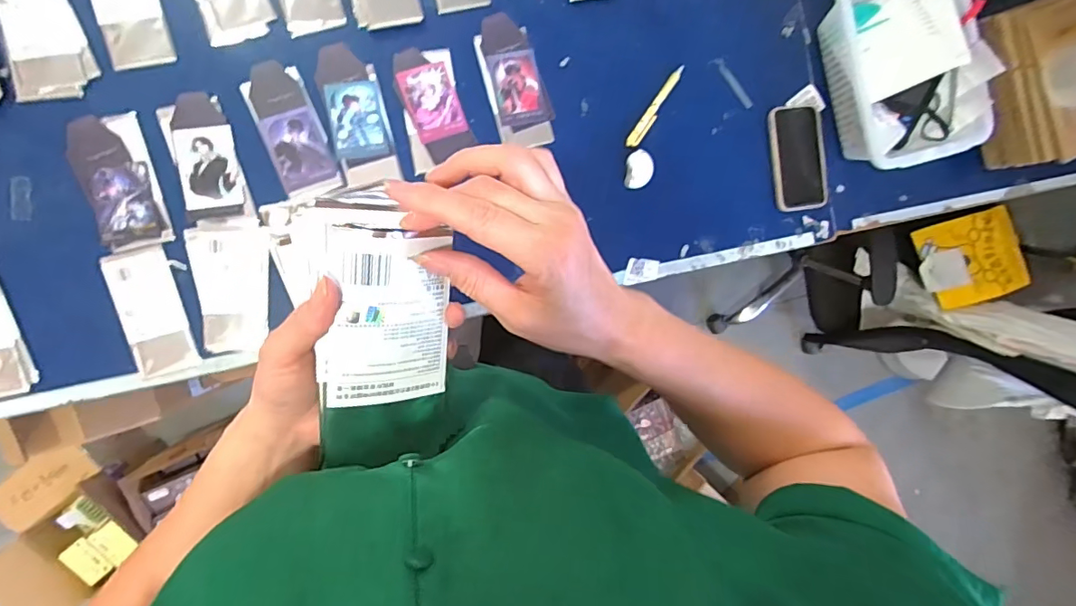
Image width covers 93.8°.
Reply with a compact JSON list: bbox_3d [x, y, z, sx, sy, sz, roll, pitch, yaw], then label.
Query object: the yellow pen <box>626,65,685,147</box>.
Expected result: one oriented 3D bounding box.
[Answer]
[{"bbox_3d":[0.168,-0.276,0.706,0.018,0.011,0.136,35,86,-9],"label":"yellow pen"}]

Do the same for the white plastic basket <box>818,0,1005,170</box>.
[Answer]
[{"bbox_3d":[0.517,-0.333,0.717,0.197,0.107,0.273,-11,94,-9],"label":"white plastic basket"}]

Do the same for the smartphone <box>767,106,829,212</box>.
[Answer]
[{"bbox_3d":[0.386,-0.214,0.746,0.080,0.013,0.150,-10,94,-9],"label":"smartphone"}]

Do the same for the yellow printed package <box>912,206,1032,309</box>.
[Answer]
[{"bbox_3d":[0.923,-0.095,1.062,0.203,0.032,0.180,-16,87,0],"label":"yellow printed package"}]

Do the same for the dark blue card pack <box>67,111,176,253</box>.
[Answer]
[{"bbox_3d":[-0.509,-0.146,0.608,0.084,0.010,0.158,-17,95,-9],"label":"dark blue card pack"}]

